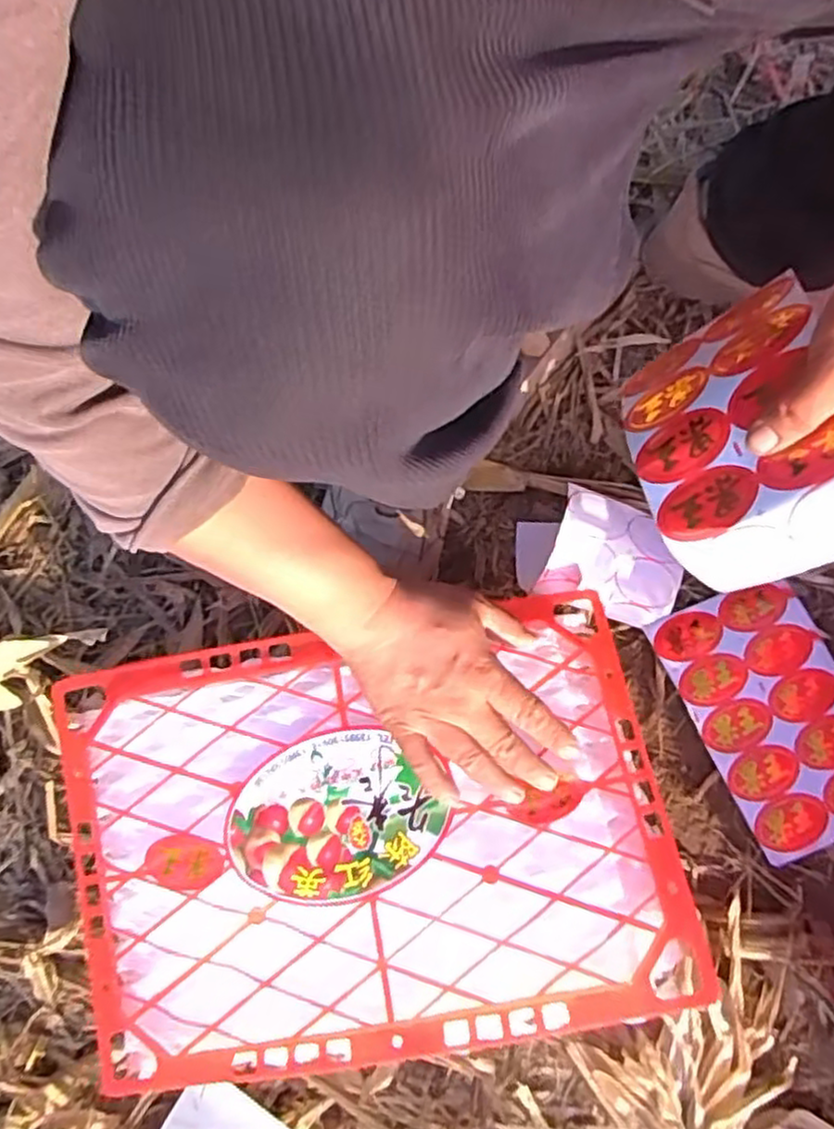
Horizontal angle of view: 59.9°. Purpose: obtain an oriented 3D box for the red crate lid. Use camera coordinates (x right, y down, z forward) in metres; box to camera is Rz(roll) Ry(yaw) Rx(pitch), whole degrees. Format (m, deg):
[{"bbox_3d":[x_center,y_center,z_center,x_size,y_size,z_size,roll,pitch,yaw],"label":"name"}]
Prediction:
[{"bbox_3d":[-0.038,0.187,0.513,0.414,0.043,0.283,-11,75,-2],"label":"red crate lid"}]

